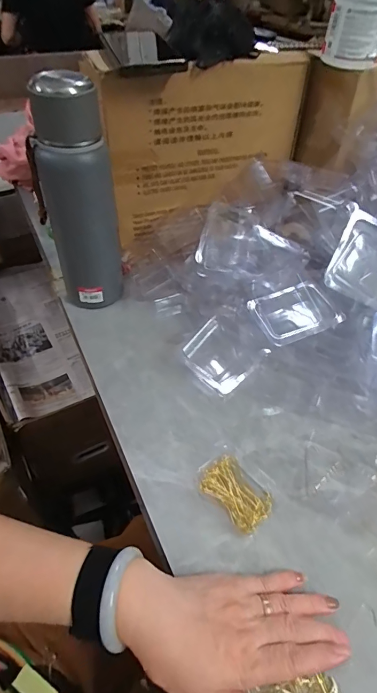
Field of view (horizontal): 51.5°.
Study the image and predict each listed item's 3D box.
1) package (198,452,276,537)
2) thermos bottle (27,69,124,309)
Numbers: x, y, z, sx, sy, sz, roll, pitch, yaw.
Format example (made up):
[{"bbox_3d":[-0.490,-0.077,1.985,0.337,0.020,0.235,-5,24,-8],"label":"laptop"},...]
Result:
[{"bbox_3d":[0.047,0.142,0.384,0.048,0.013,0.074,-31,57,-27],"label":"package"},{"bbox_3d":[-0.132,-0.158,0.479,0.088,0.276,0.071,-10,50,-12],"label":"thermos bottle"}]

